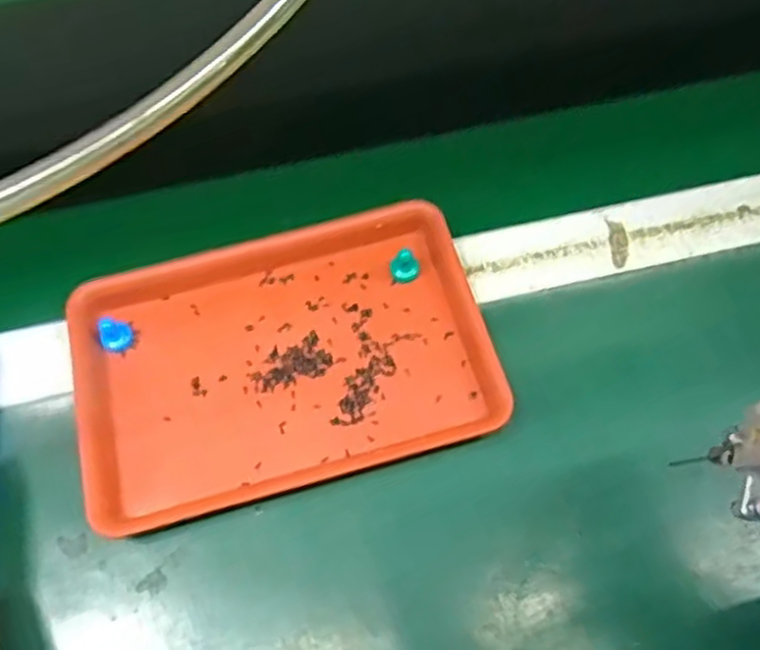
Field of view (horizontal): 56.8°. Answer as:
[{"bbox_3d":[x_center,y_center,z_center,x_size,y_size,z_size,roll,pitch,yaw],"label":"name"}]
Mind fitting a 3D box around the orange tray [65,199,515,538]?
[{"bbox_3d":[-0.058,0.014,0.417,0.233,0.021,0.163,-14,65,-5],"label":"orange tray"}]

